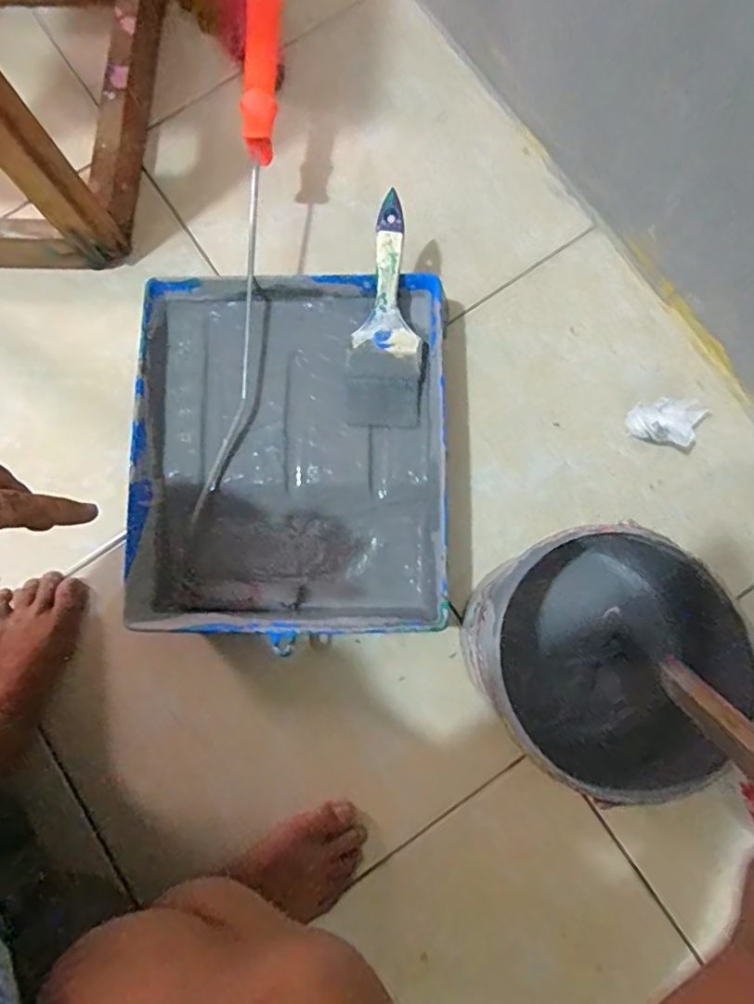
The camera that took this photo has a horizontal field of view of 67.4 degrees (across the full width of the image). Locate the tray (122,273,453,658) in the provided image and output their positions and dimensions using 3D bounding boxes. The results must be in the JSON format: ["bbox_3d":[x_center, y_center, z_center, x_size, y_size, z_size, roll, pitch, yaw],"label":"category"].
[{"bbox_3d":[-0.081,-0.045,0.559,0.303,0.061,0.348,1,81,2],"label":"tray"}]

